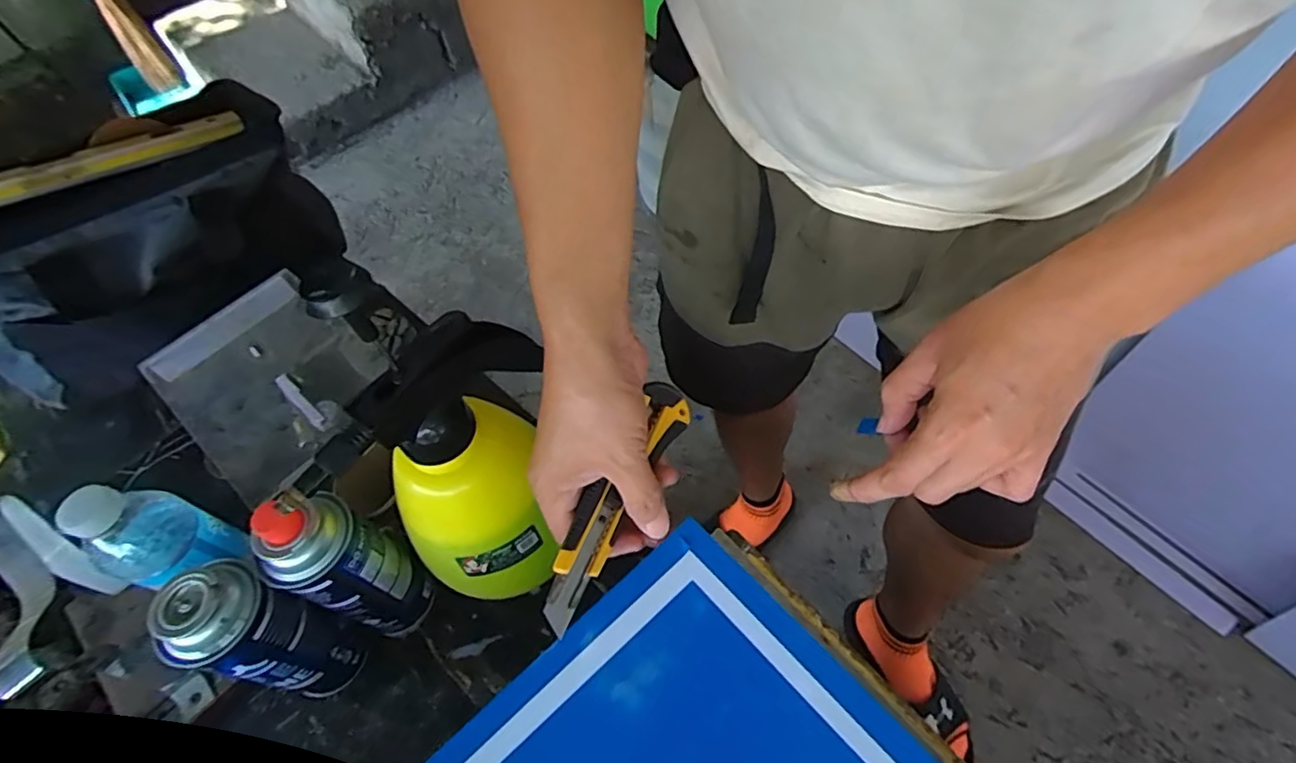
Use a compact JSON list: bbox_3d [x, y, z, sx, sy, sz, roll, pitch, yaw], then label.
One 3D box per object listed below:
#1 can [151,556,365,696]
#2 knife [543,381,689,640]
[{"bbox_3d":[-0.276,0.188,0.454,0.057,0.173,0.066,20,60,17],"label":"can"},{"bbox_3d":[-0.020,0.070,0.378,0.027,0.020,0.161,22,64,18],"label":"knife"}]

